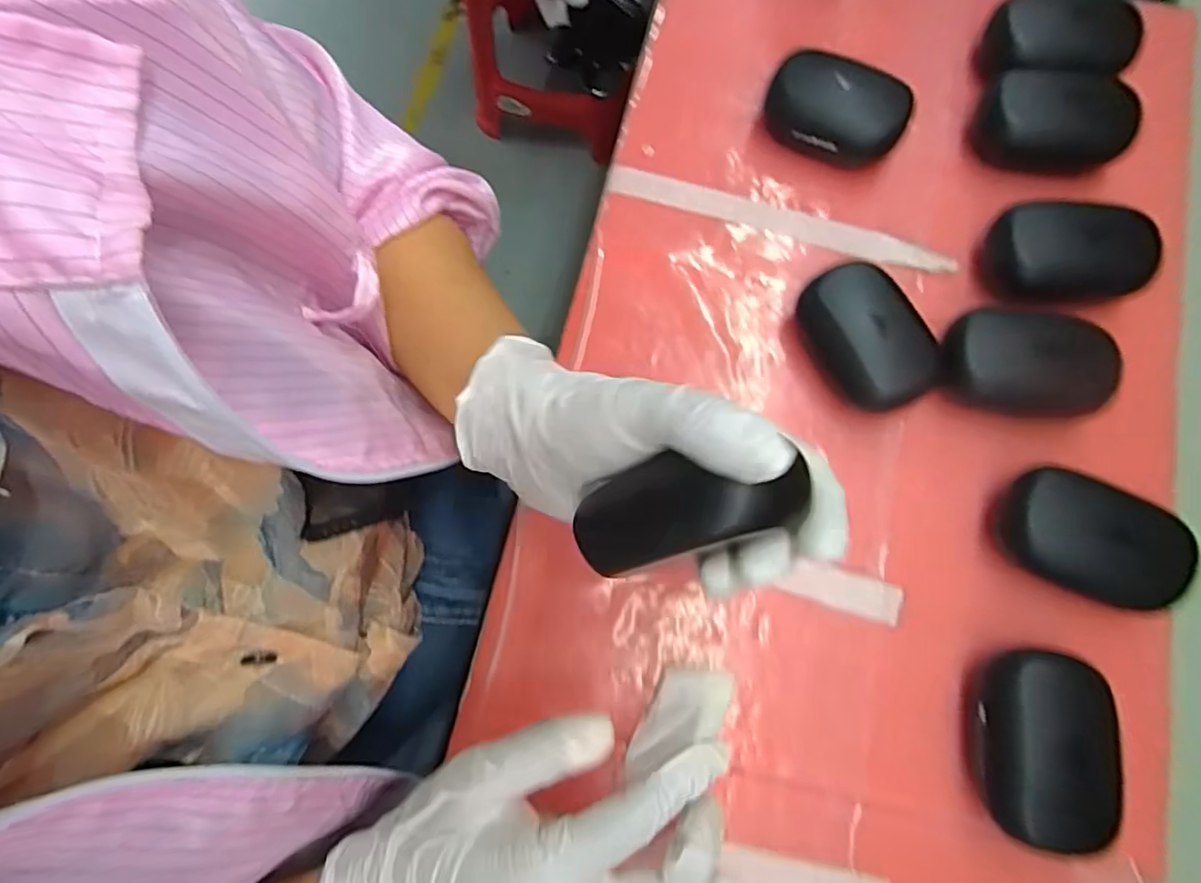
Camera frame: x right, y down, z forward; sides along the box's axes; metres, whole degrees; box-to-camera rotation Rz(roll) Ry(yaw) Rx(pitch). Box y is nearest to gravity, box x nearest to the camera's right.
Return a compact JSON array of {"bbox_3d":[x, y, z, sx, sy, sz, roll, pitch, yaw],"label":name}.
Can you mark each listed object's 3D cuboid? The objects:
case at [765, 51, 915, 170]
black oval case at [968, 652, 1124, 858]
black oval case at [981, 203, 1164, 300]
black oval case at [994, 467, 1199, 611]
[{"bbox_3d":[0.142,-0.199,0.367,0.081,0.036,0.056,30,78,8],"label":"case"},{"bbox_3d":[0.204,0.142,0.280,0.051,0.033,0.081,7,76,2],"label":"black oval case"},{"bbox_3d":[0.262,-0.104,0.333,0.081,0.037,0.053,13,76,4],"label":"black oval case"},{"bbox_3d":[0.246,0.049,0.296,0.080,0.042,0.052,29,78,7],"label":"black oval case"}]

